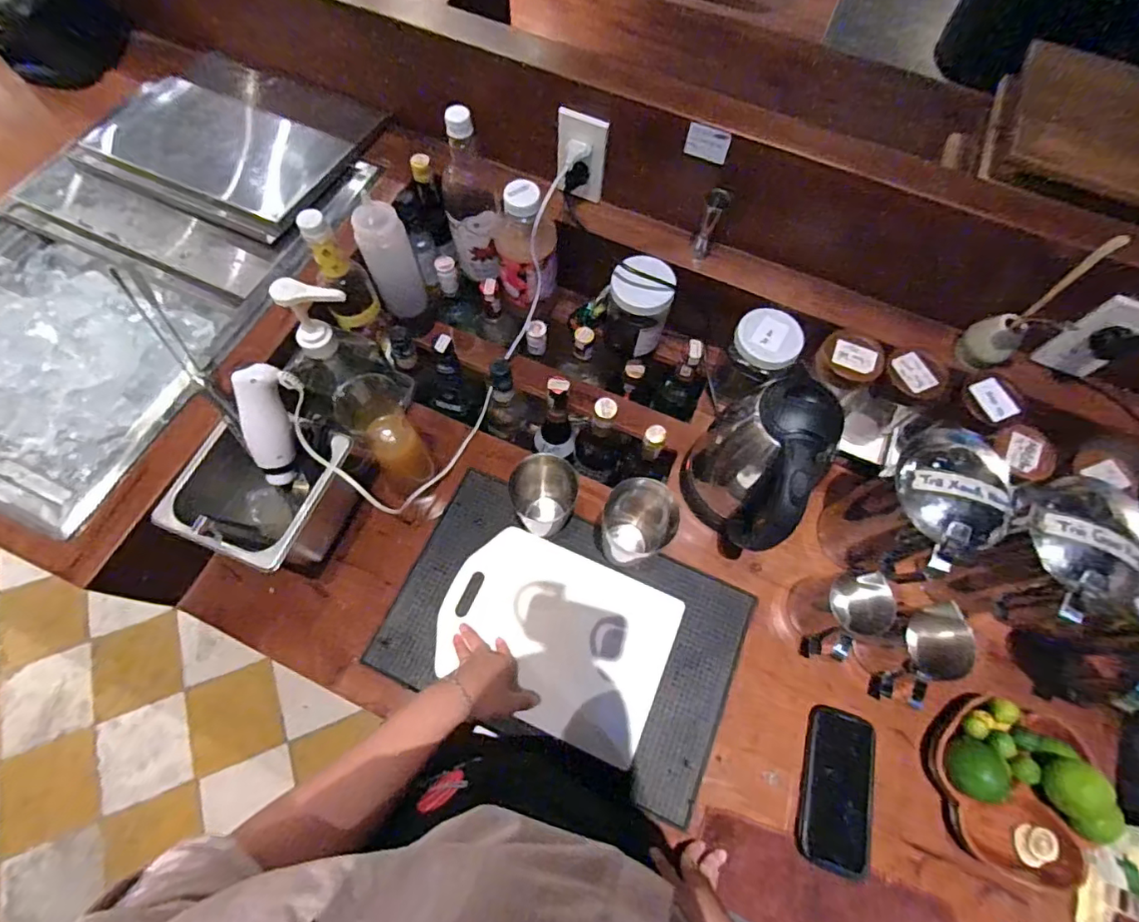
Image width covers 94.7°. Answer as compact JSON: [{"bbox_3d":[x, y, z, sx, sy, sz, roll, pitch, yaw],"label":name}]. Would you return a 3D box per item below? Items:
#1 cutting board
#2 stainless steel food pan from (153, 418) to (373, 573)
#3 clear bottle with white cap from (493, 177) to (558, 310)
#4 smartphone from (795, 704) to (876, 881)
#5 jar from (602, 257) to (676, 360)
[{"bbox_3d":[-0.019,0.221,0.672,0.287,0.009,0.209,23,68,7],"label":"cutting board"},{"bbox_3d":[-0.361,0.050,0.666,0.163,0.178,0.165,20,68,6],"label":"stainless steel food pan"},{"bbox_3d":[-0.062,-0.298,0.750,0.099,0.164,0.078,-1,68,-3],"label":"clear bottle with white cap"},{"bbox_3d":[0.320,0.388,0.621,0.083,0.016,0.165,17,68,5],"label":"smartphone"},{"bbox_3d":[0.099,-0.213,0.766,0.090,0.124,0.099,1,68,-2],"label":"jar"}]

